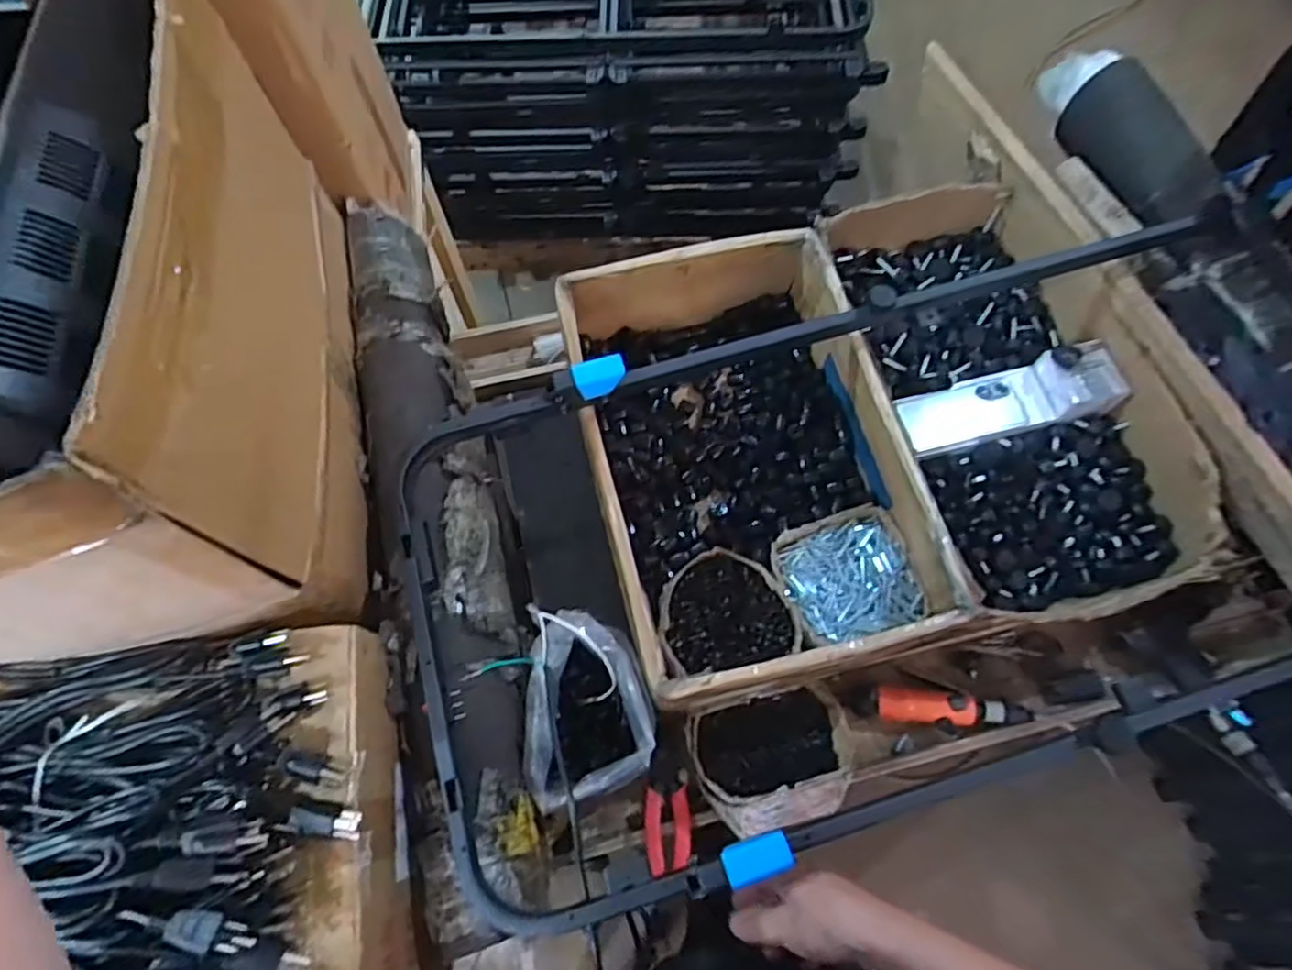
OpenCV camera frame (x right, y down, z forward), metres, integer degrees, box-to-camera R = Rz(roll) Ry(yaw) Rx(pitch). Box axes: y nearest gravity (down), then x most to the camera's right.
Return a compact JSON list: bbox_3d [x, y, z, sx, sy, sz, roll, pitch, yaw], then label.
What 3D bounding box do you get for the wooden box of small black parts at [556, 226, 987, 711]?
[{"bbox_3d":[0.115,-0.038,0.851,0.345,0.173,0.532,-13,69,-4],"label":"wooden box of small black parts"}]

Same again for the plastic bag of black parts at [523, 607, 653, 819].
[{"bbox_3d":[-0.061,0.237,0.740,0.123,0.140,0.175,-8,69,-2],"label":"plastic bag of black parts"}]

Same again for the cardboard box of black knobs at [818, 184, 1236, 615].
[{"bbox_3d":[0.463,-0.130,0.919,0.325,0.140,0.605,-16,69,-5],"label":"cardboard box of black knobs"}]

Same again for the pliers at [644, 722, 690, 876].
[{"bbox_3d":[0.026,0.368,0.814,0.048,0.030,0.173,0,35,1],"label":"pliers"}]

